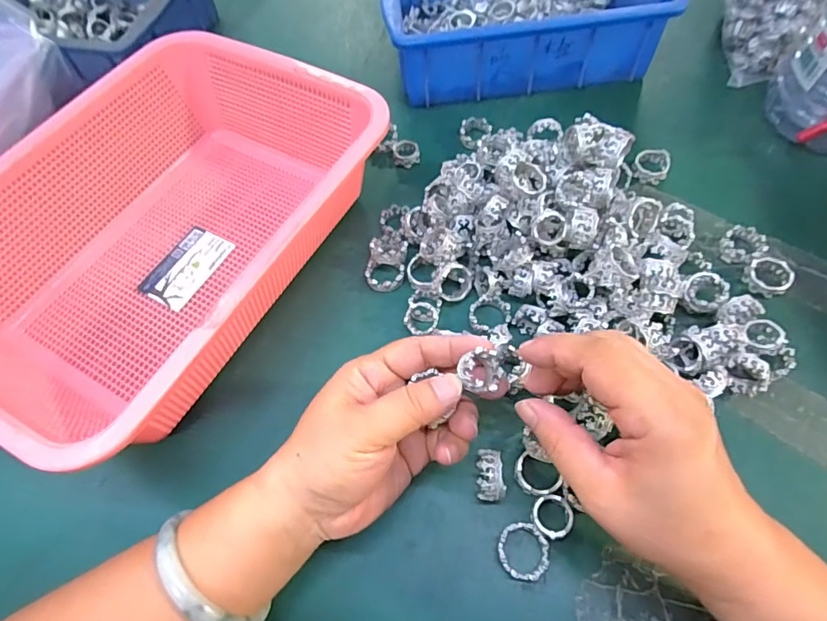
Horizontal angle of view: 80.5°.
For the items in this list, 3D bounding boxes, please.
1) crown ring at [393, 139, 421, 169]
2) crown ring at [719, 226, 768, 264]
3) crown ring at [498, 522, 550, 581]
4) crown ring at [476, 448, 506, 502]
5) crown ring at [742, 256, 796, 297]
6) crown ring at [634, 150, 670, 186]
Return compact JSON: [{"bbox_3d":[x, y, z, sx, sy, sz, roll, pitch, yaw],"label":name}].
[{"bbox_3d":[-0.006,-0.134,0.419,0.022,0.012,0.023,-2,62,3],"label":"crown ring"},{"bbox_3d":[0.237,-0.047,0.353,0.029,0.012,0.025,-28,64,-10],"label":"crown ring"},{"bbox_3d":[0.061,0.132,0.269,0.028,0.011,0.028,-2,62,3],"label":"crown ring"},{"bbox_3d":[0.044,0.096,0.282,0.014,0.024,0.027,-2,62,3],"label":"crown ring"},{"bbox_3d":[0.245,-0.023,0.337,0.029,0.011,0.028,-2,62,3],"label":"crown ring"},{"bbox_3d":[0.191,-0.116,0.391,0.026,0.012,0.027,-2,62,3],"label":"crown ring"}]

